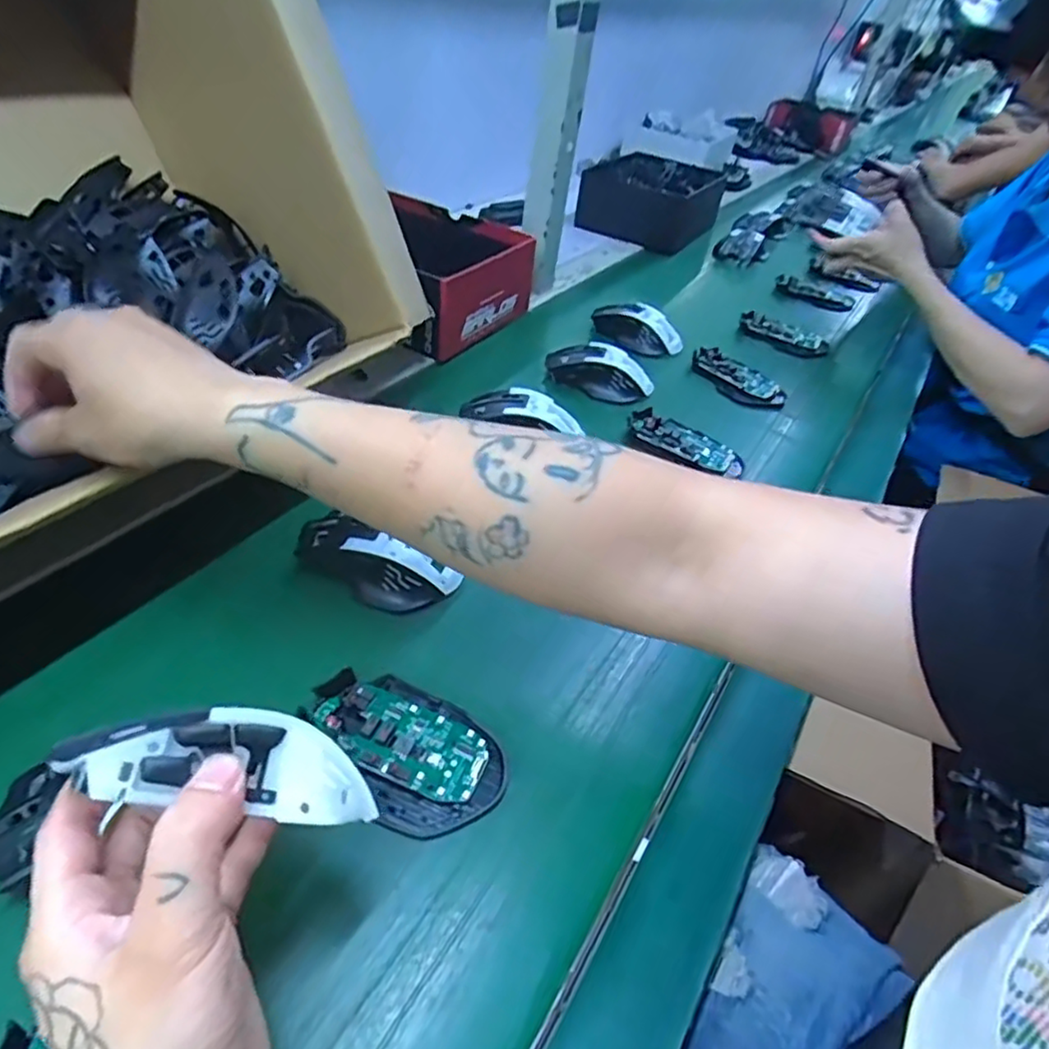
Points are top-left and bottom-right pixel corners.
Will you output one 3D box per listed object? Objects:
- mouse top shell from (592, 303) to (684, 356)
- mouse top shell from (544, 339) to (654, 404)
[{"bbox_3d":[0.136,-0.240,0.787,0.113,0.037,0.045,21,49,19],"label":"mouse top shell"},{"bbox_3d":[0.080,-0.165,0.694,0.112,0.034,0.059,10,46,9],"label":"mouse top shell"}]

